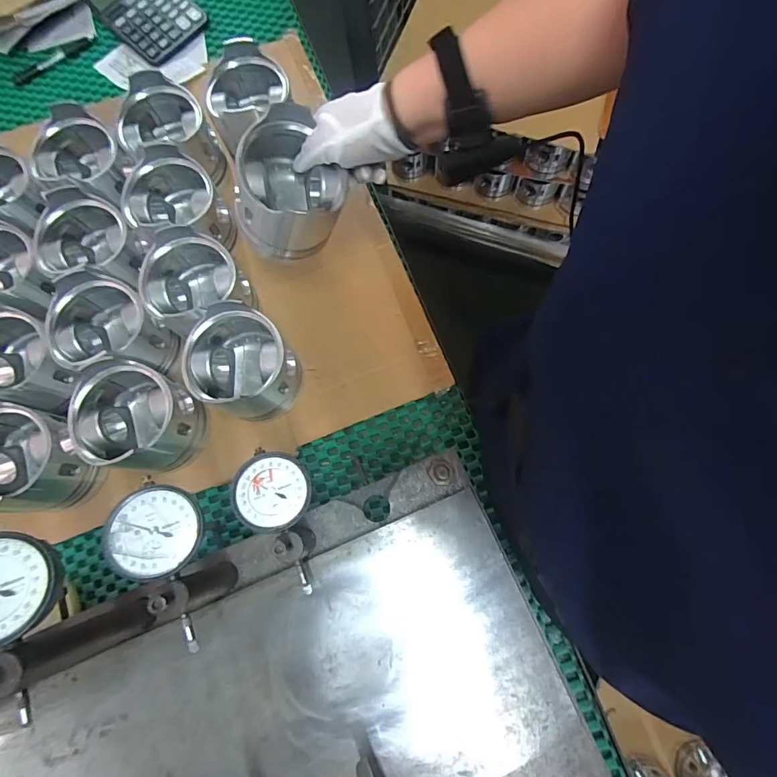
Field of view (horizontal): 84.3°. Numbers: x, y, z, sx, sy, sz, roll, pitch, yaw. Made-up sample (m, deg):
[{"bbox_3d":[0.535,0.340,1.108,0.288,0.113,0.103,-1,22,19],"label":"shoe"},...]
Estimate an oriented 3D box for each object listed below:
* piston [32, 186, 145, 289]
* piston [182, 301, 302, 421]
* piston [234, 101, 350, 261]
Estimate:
[{"bbox_3d":[-0.343,-0.163,0.500,0.106,0.079,0.103,20,77,8],"label":"piston"},{"bbox_3d":[-0.153,-0.024,0.468,0.109,0.102,0.101,-1,75,3],"label":"piston"},{"bbox_3d":[-0.093,-0.195,0.421,0.094,0.083,0.112,10,78,0],"label":"piston"}]

